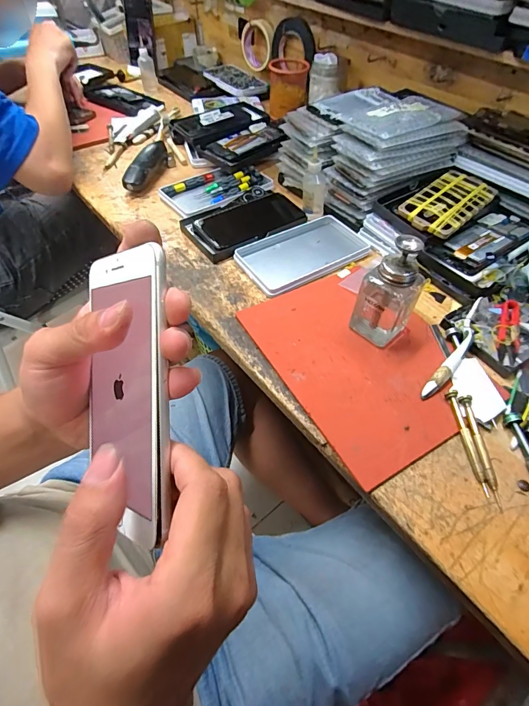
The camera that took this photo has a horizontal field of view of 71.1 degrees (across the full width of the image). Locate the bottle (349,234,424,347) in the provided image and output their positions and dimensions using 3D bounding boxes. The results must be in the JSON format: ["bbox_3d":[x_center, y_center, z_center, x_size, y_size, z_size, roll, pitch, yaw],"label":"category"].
[{"bbox_3d":[0.140,-0.071,0.410,0.060,0.123,0.056,25,56,17],"label":"bottle"}]

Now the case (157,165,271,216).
[{"bbox_3d":[-0.081,-0.285,0.651,0.176,0.026,0.118,-34,60,-24],"label":"case"}]

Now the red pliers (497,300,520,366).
[{"bbox_3d":[0.299,-0.026,0.452,0.023,0.011,0.106,18,54,12],"label":"red pliers"}]

